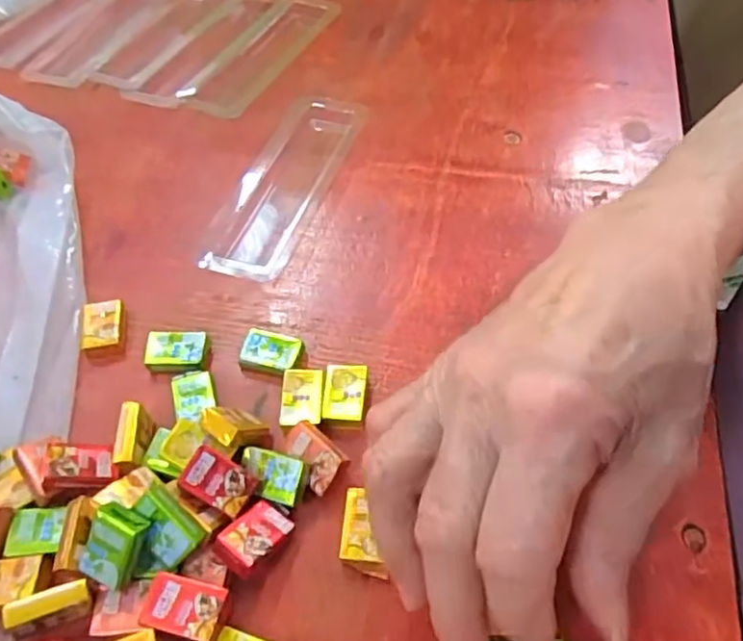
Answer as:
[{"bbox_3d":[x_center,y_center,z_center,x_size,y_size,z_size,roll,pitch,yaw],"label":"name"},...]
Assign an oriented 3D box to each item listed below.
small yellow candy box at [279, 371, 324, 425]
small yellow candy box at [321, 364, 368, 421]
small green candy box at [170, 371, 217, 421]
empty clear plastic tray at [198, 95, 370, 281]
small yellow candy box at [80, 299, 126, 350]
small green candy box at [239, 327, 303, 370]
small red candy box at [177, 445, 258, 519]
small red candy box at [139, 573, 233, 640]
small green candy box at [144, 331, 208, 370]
[{"bbox_3d":[-0.028,0.031,0.252,0.017,0.004,0.025,-1,55,1],"label":"small yellow candy box"},{"bbox_3d":[-0.011,0.031,0.255,0.017,0.009,0.025,1,55,3],"label":"small yellow candy box"},{"bbox_3d":[-0.073,0.031,0.256,0.017,0.008,0.023,-15,56,-9],"label":"small green candy box"},{"bbox_3d":[-0.047,-0.077,0.333,0.046,0.008,0.139,16,57,13],"label":"empty clear plastic tray"},{"bbox_3d":[-0.121,0.002,0.279,0.019,0.008,0.024,-11,55,-5],"label":"small yellow candy box"},{"bbox_3d":[-0.045,0.014,0.269,0.028,0.006,0.019,8,55,7],"label":"small green candy box"},{"bbox_3d":[-0.055,0.056,0.218,0.024,0.006,0.016,25,59,18],"label":"small red candy box"},{"bbox_3d":[-0.061,0.095,0.202,0.025,0.009,0.016,7,55,7],"label":"small red candy box"},{"bbox_3d":[-0.085,0.014,0.270,0.025,0.010,0.018,-4,55,-1],"label":"small green candy box"}]

